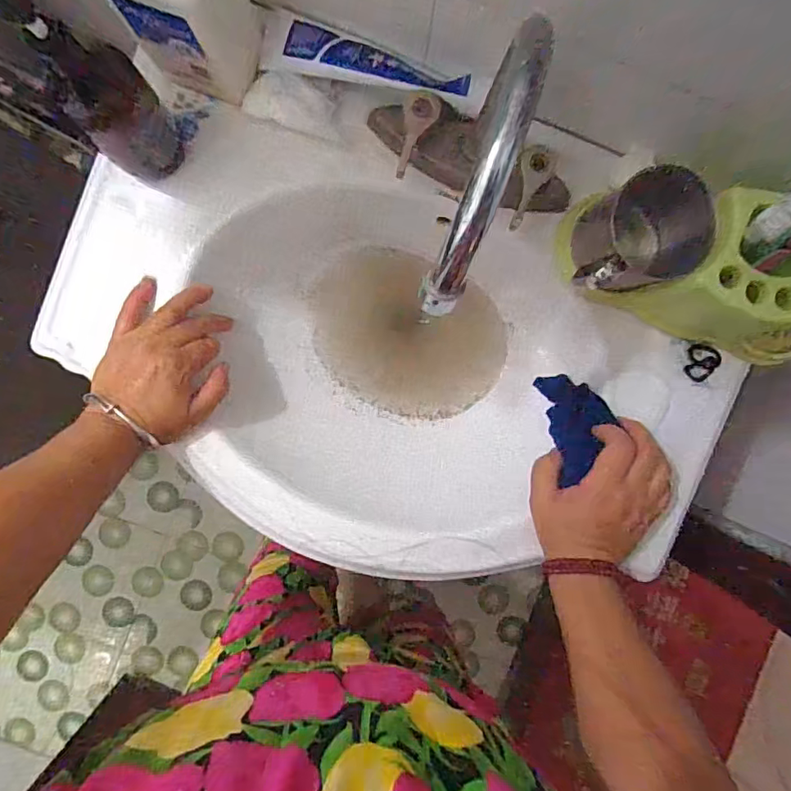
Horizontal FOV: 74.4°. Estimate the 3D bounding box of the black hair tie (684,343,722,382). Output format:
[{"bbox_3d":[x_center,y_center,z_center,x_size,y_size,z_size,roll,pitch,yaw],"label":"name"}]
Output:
[{"bbox_3d":[0.276,-0.029,0.470,0.025,0.014,0.034,6,92,-2],"label":"black hair tie"}]

